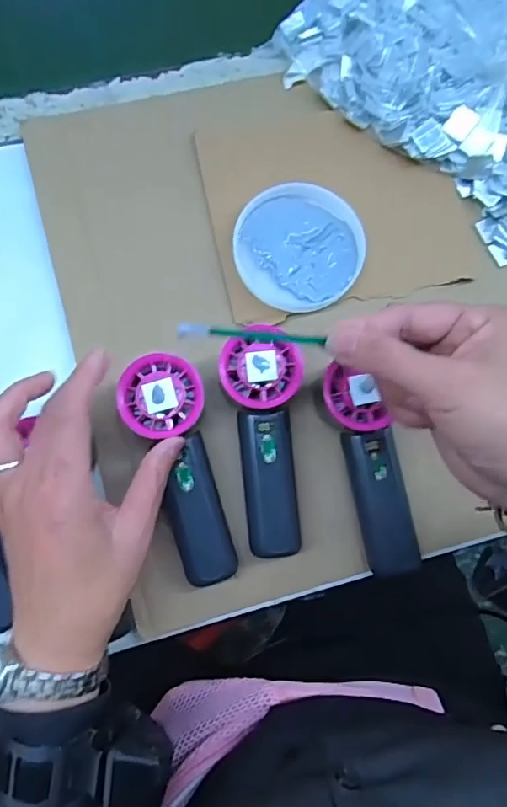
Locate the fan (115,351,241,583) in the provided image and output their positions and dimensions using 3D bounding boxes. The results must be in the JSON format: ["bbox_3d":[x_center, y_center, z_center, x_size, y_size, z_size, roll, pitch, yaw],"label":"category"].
[{"bbox_3d":[-0.046,0.046,0.368,0.051,0.054,0.153,-19,83,-6],"label":"fan"}]

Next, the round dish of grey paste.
[{"bbox_3d":[0.035,-0.122,0.416,0.100,0.024,0.092,0,81,-3],"label":"round dish of grey paste"}]

